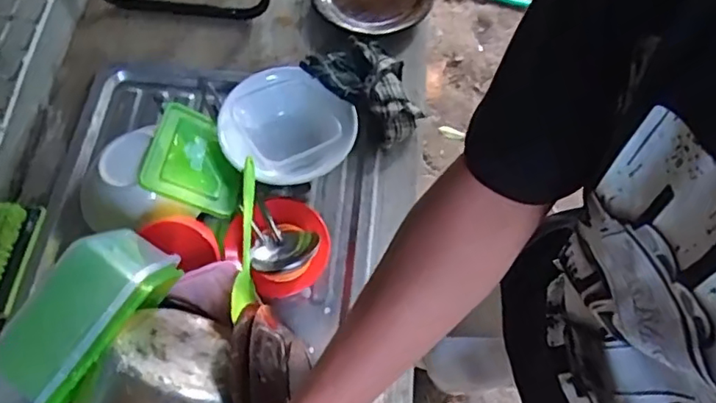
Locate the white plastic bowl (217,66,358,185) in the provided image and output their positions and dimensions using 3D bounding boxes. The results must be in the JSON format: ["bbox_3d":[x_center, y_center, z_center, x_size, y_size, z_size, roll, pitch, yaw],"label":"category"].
[{"bbox_3d":[-0.095,-0.087,0.756,0.155,0.067,0.165,1,64,-2],"label":"white plastic bowl"}]

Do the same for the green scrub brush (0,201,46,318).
[{"bbox_3d":[-0.409,0.058,0.661,0.051,0.039,0.123,8,64,1],"label":"green scrub brush"}]

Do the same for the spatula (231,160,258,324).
[{"bbox_3d":[-0.128,0.039,0.661,0.022,0.027,0.196,-2,64,-4],"label":"spatula"}]

